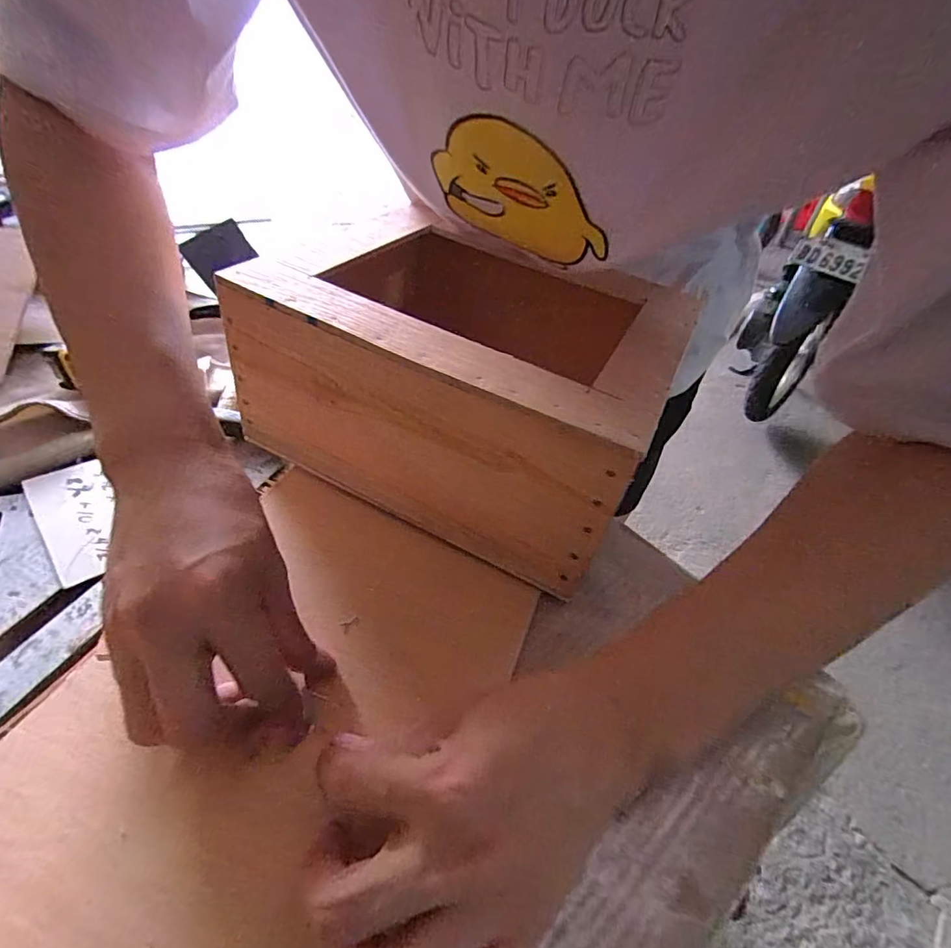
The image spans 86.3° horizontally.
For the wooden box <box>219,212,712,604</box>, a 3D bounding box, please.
[{"bbox_3d":[0.001,-0.075,0.373,0.245,0.138,0.218,22,45,14],"label":"wooden box"}]

